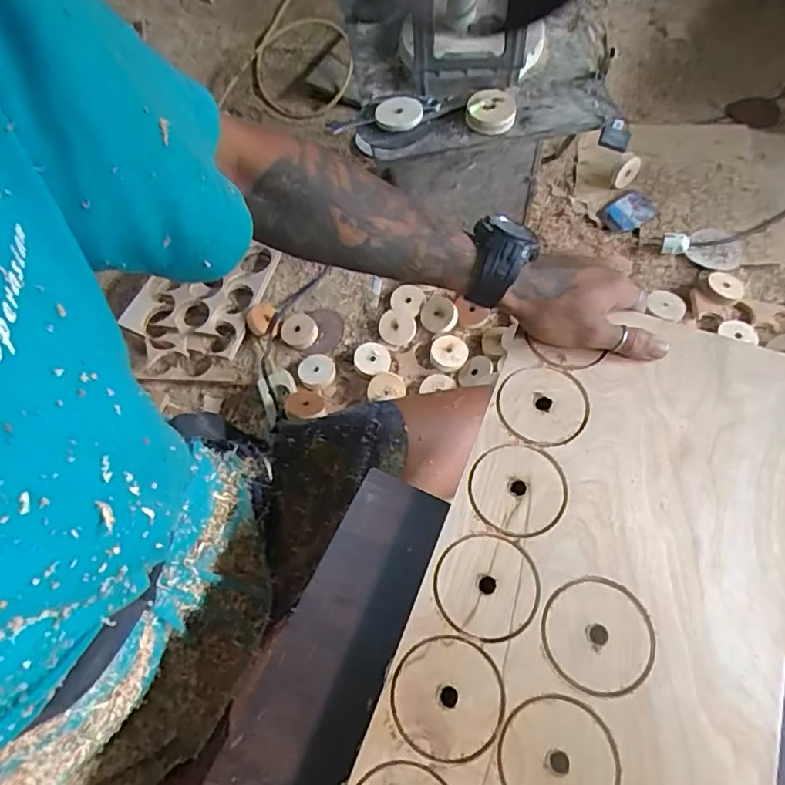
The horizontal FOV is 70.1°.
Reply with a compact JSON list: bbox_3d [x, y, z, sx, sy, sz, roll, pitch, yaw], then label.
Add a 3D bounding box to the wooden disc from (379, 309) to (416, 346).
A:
[{"bbox_3d":[0.010,-0.114,0.977,0.063,0.018,0.070,-20,67,-13],"label":"wooden disc"}]

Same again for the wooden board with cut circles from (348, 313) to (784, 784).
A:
[{"bbox_3d":[0.122,0.153,0.340,0.215,0.010,0.488,23,66,11],"label":"wooden board with cut circles"}]

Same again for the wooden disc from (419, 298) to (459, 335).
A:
[{"bbox_3d":[0.080,-0.133,0.968,0.065,0.015,0.063,30,88,31],"label":"wooden disc"}]

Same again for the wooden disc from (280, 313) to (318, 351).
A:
[{"bbox_3d":[-0.166,-0.112,1.005,0.067,0.018,0.074,8,64,7],"label":"wooden disc"}]

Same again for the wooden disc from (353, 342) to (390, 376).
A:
[{"bbox_3d":[-0.033,-0.057,0.953,0.062,0.009,0.056,26,74,9],"label":"wooden disc"}]

